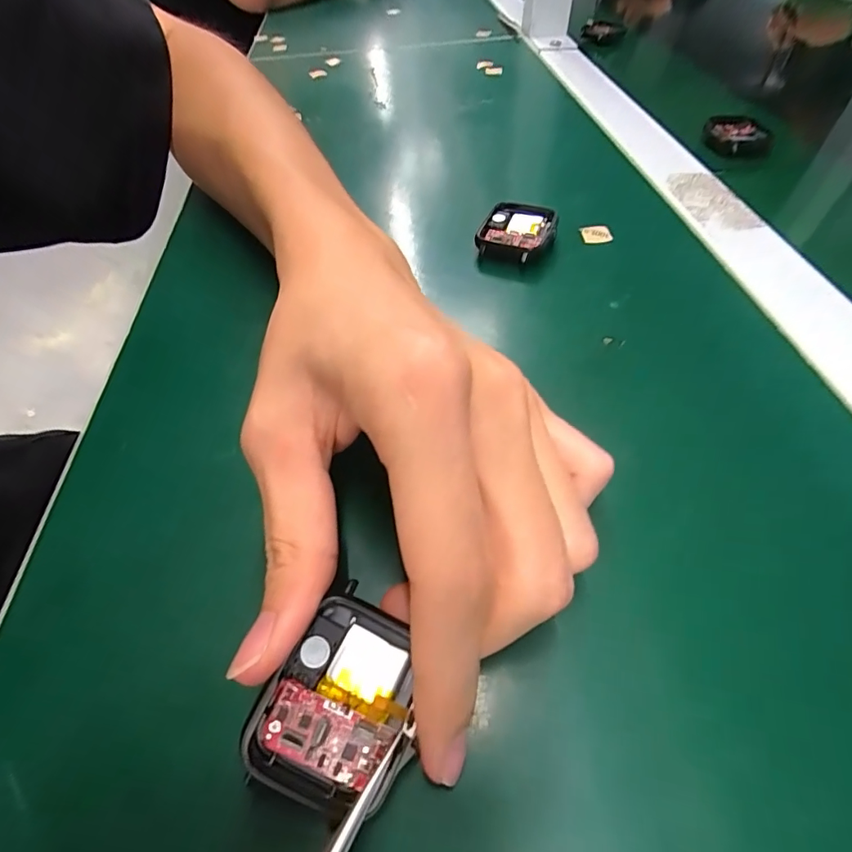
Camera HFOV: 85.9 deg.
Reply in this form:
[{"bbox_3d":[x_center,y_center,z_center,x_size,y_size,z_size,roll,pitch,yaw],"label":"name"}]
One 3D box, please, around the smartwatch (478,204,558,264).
[{"bbox_3d":[0.049,-0.102,0.246,0.038,0.014,0.042,21,56,17],"label":"smartwatch"}]

